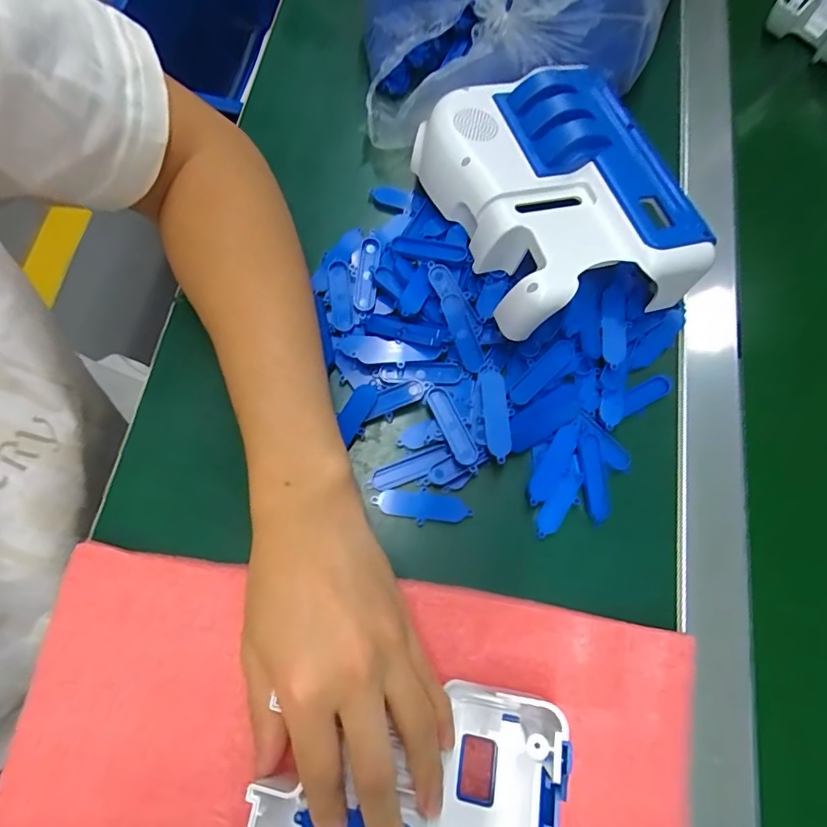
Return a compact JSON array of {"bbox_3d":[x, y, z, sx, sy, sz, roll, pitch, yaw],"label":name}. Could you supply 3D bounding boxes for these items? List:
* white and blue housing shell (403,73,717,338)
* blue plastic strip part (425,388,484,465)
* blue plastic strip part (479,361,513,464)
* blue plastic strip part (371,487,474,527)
[{"bbox_3d":[0.087,-0.137,0.305,0.131,0.050,0.177,-18,77,-8],"label":"white and blue housing shell"},{"bbox_3d":[0.024,0.007,0.297,0.016,0.004,0.051,-24,78,-9],"label":"blue plastic strip part"},{"bbox_3d":[0.050,-0.002,0.294,0.016,0.011,0.063,-2,75,-4],"label":"blue plastic strip part"},{"bbox_3d":[0.005,0.055,0.287,0.057,0.004,0.020,6,75,-2],"label":"blue plastic strip part"}]

